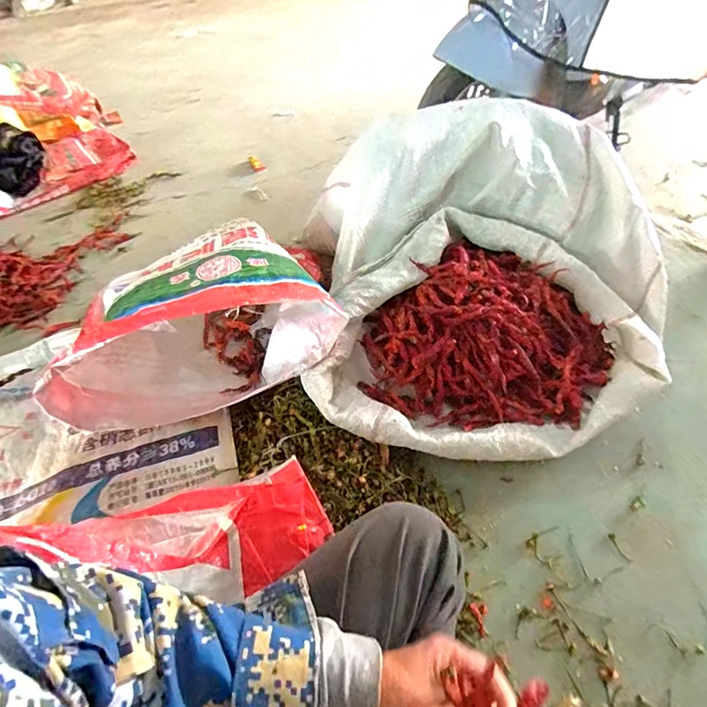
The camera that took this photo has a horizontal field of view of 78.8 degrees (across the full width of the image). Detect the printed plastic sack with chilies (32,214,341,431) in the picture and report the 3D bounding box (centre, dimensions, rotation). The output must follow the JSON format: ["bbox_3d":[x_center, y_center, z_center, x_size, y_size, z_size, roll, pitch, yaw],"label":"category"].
[{"bbox_3d":[-0.286,-0.067,0.746,0.453,0.233,0.356,-20,52,-10],"label":"printed plastic sack with chilies"}]

